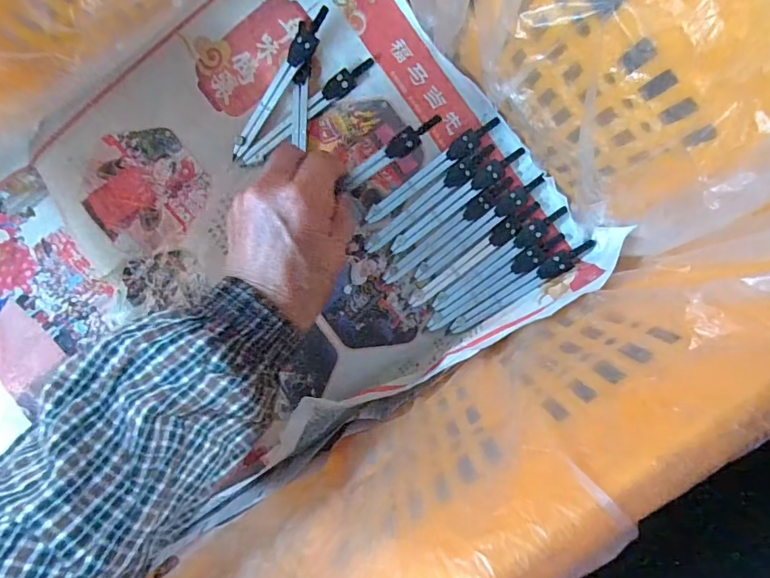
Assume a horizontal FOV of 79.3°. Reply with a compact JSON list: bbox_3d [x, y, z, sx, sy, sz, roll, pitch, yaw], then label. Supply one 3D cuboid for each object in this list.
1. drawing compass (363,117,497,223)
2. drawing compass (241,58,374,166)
[{"bbox_3d":[0.032,-0.082,0.323,0.109,0.006,0.013,-38,92,4],"label":"drawing compass"},{"bbox_3d":[-0.055,-0.122,0.322,0.113,0.008,0.013,-37,94,4],"label":"drawing compass"}]

